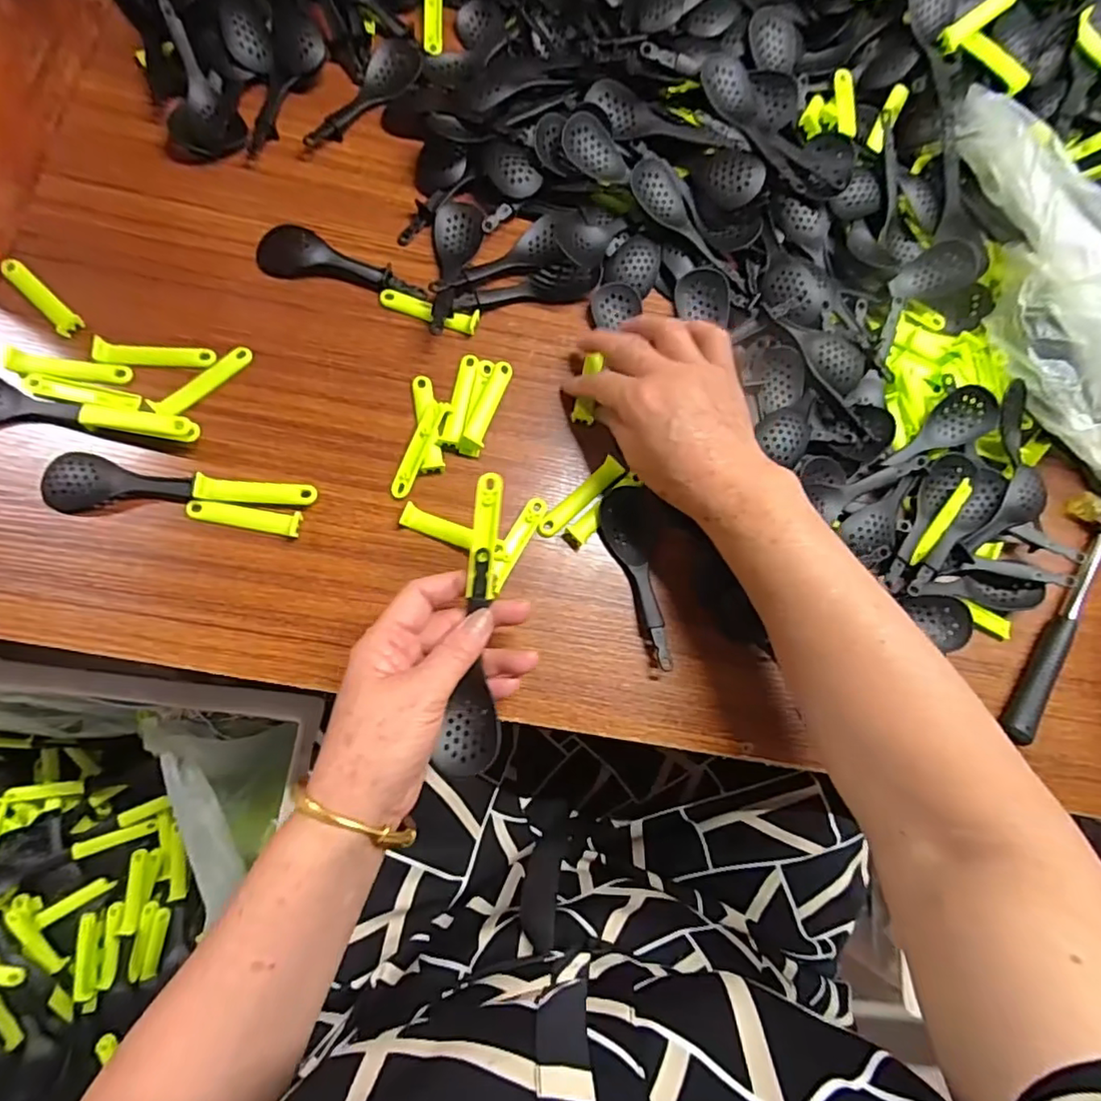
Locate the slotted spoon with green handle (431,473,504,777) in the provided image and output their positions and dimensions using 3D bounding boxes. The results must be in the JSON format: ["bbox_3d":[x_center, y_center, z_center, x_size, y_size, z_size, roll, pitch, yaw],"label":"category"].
[{"bbox_3d":[-0.043,0.043,0.360,0.032,0.012,0.177,4,87,-4],"label":"slotted spoon with green handle"}]

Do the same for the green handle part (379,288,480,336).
[{"bbox_3d":[-0.092,-0.182,0.452,0.077,0.007,0.018,16,76,-3],"label":"green handle part"}]

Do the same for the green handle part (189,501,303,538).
[{"bbox_3d":[-0.209,-0.022,0.407,0.076,0.009,0.016,8,77,-5],"label":"green handle part"}]

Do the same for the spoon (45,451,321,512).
[{"bbox_3d":[-0.252,-0.037,0.401,0.175,0.016,0.039,8,77,-5],"label":"spoon"}]

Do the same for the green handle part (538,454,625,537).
[{"bbox_3d":[0.022,-0.038,0.435,0.016,0.005,0.077,45,77,4],"label":"green handle part"}]

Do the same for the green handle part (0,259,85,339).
[{"bbox_3d":[-0.364,-0.180,0.427,0.076,0.011,0.016,42,76,4],"label":"green handle part"}]

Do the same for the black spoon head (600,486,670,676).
[{"bbox_3d":[0.060,0.017,0.420,0.036,0.020,0.127,-3,78,-7],"label":"black spoon head"}]

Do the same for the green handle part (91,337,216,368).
[{"bbox_3d":[-0.281,-0.139,0.426,0.077,0.008,0.016,3,77,-6],"label":"green handle part"}]

